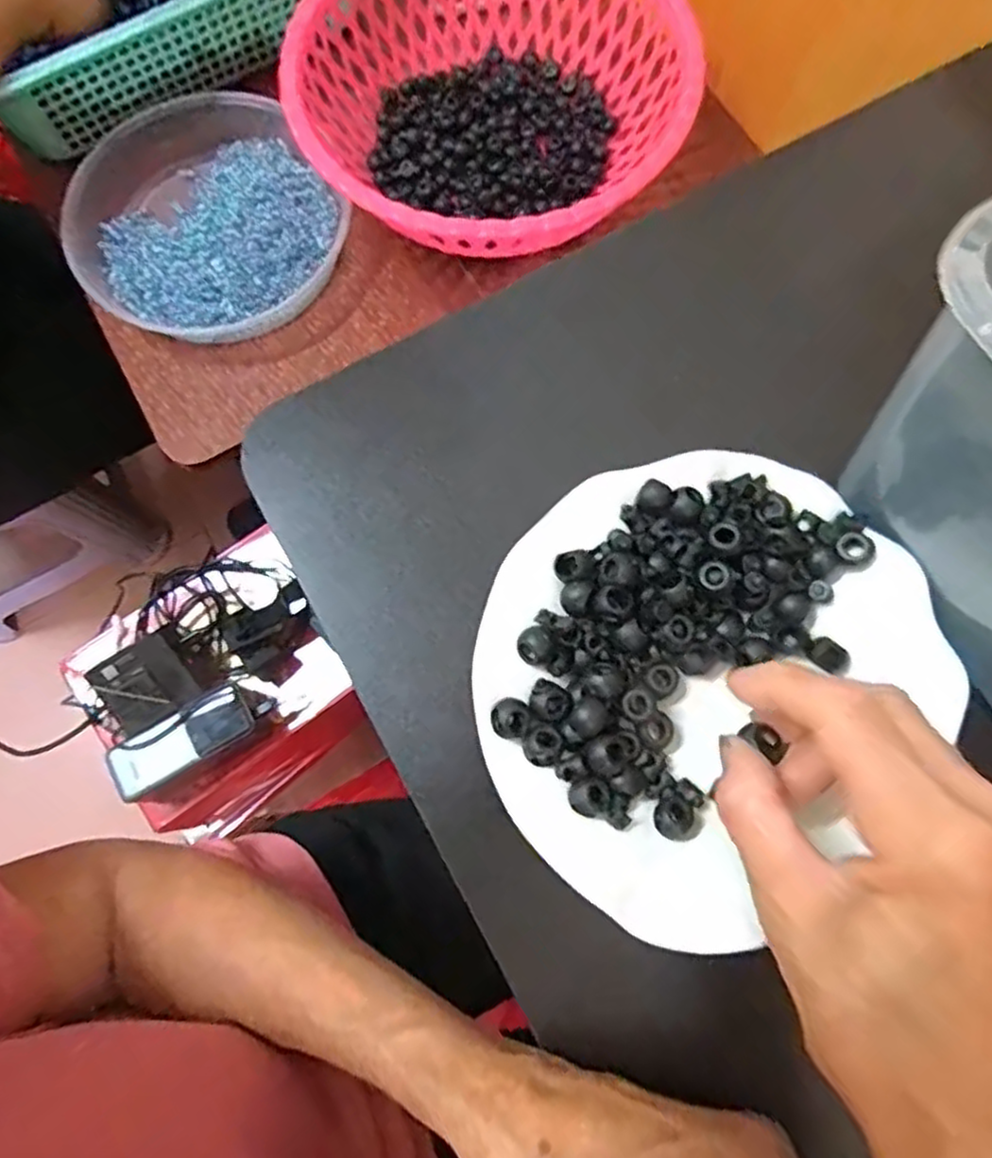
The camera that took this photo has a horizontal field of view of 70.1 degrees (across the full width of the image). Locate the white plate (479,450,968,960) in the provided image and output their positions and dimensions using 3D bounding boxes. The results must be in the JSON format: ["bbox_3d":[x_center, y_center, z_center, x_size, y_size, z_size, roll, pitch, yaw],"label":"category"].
[{"bbox_3d":[0.078,0.035,0.283,0.178,0.026,0.157,-43,79,-9],"label":"white plate"}]

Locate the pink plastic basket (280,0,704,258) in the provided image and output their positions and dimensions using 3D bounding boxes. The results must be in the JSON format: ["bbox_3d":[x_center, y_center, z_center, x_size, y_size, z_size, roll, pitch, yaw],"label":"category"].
[{"bbox_3d":[-0.002,-0.371,0.556,0.299,0.086,0.293,-16,76,-3],"label":"pink plastic basket"}]

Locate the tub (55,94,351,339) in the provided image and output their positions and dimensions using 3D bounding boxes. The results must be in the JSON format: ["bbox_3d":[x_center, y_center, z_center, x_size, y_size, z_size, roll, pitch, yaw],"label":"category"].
[{"bbox_3d":[-0.244,-0.301,0.590,0.205,0.045,0.231,-31,77,-7],"label":"tub"}]

